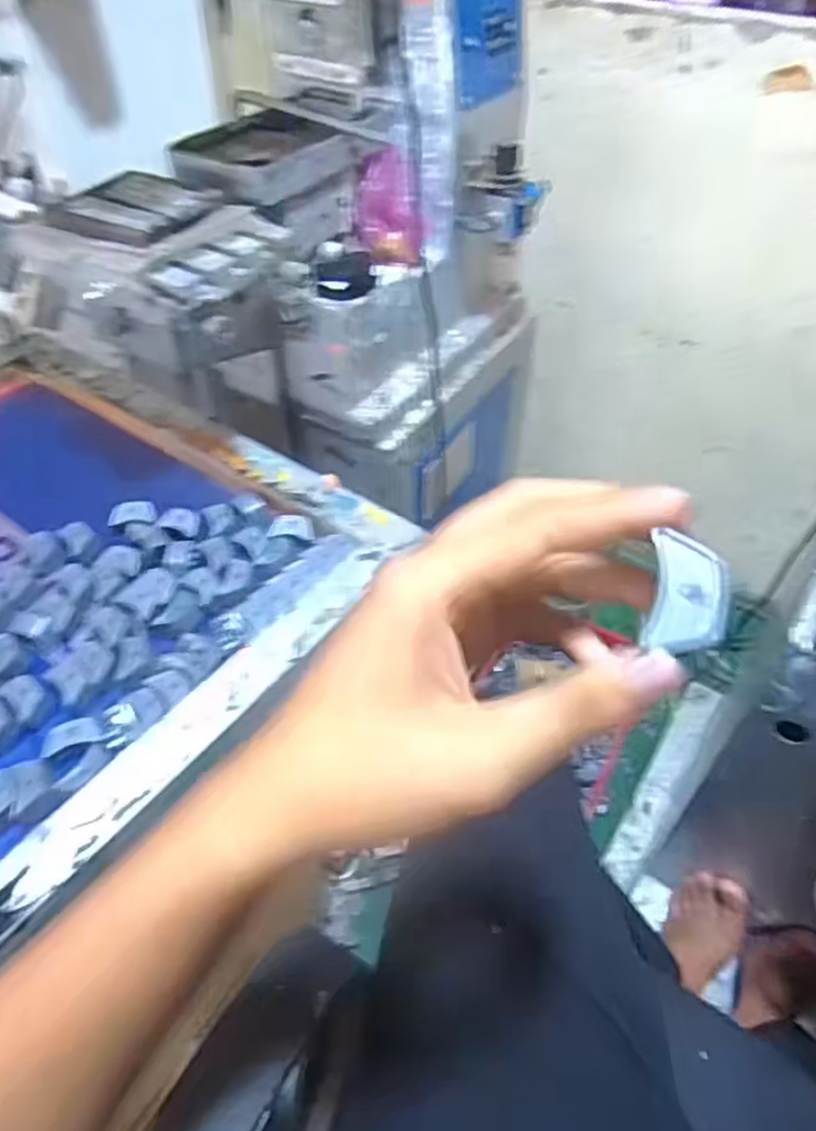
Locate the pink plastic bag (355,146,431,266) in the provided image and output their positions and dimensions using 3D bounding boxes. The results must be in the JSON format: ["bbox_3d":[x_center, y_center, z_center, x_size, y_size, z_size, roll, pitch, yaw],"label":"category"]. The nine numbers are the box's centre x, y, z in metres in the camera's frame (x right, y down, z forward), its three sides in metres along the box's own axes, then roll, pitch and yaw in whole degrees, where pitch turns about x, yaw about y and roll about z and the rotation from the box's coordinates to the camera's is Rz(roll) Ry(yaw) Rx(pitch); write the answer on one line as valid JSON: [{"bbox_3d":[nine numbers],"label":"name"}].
[{"bbox_3d":[-0.017,-0.354,0.711,0.063,0.086,0.066,7,47,6],"label":"pink plastic bag"}]

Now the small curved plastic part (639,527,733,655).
[{"bbox_3d":[0.085,0.009,0.215,0.024,0.004,0.035,10,80,3],"label":"small curved plastic part"}]

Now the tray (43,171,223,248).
[{"bbox_3d":[-0.208,-0.274,0.543,0.100,0.017,0.092,22,50,18],"label":"tray"}]

